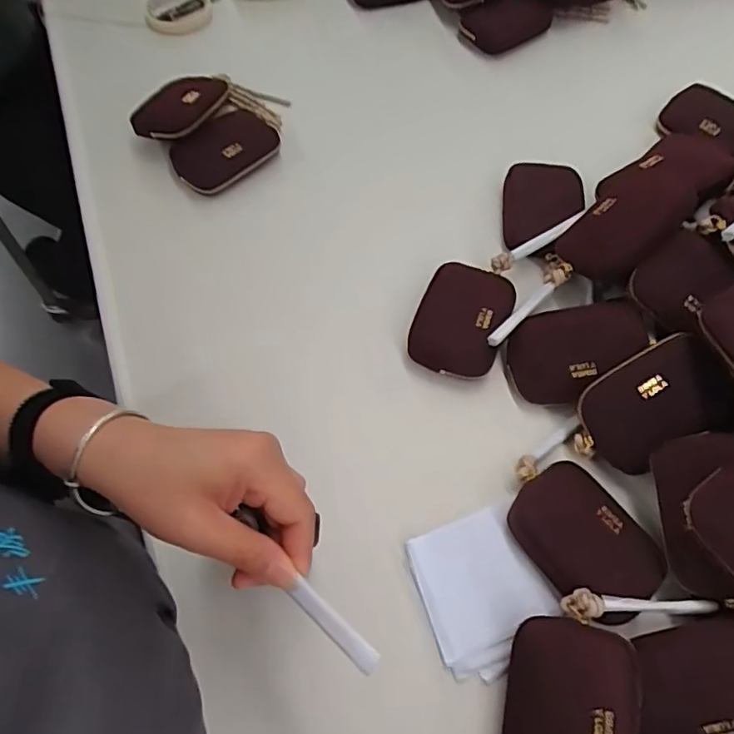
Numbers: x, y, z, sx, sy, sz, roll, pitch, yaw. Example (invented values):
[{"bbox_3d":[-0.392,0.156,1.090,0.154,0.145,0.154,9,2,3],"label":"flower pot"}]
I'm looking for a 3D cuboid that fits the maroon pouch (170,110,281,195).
[{"bbox_3d":[-0.158,-0.247,0.609,0.115,0.029,0.076,-41,71,-18],"label":"maroon pouch"}]

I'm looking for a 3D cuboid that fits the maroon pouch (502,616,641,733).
[{"bbox_3d":[0.137,0.235,0.367,0.080,0.028,0.114,1,64,25],"label":"maroon pouch"}]

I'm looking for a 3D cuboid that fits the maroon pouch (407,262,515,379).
[{"bbox_3d":[0.091,-0.046,0.513,0.081,0.024,0.117,18,65,9],"label":"maroon pouch"}]

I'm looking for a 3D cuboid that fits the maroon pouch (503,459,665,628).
[{"bbox_3d":[0.169,0.135,0.424,0.079,0.025,0.112,-34,69,-16],"label":"maroon pouch"}]

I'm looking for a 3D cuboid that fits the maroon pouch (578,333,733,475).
[{"bbox_3d":[0.235,0.032,0.439,0.112,0.015,0.084,-38,82,19],"label":"maroon pouch"}]

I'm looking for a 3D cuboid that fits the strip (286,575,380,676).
[{"bbox_3d":[-0.017,0.128,0.268,0.054,0.005,0.011,36,69,23],"label":"strip"}]

